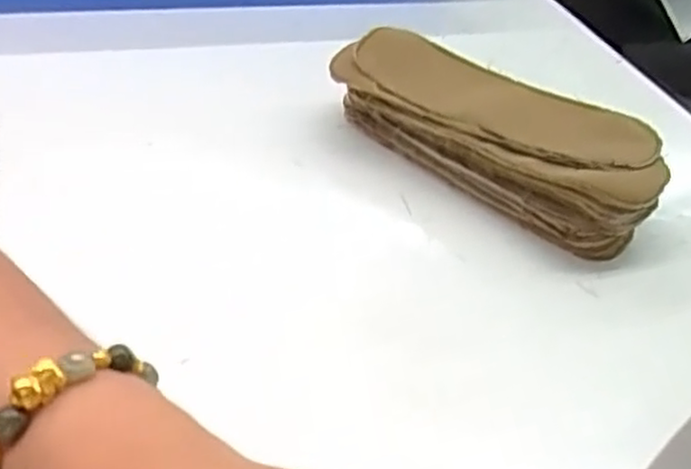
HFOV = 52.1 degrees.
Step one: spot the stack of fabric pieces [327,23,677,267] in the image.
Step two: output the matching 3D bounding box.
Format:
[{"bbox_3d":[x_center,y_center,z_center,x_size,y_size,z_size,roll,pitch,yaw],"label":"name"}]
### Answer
[{"bbox_3d":[0.086,-0.063,0.438,0.212,0.052,0.091,28,44,20],"label":"stack of fabric pieces"}]

